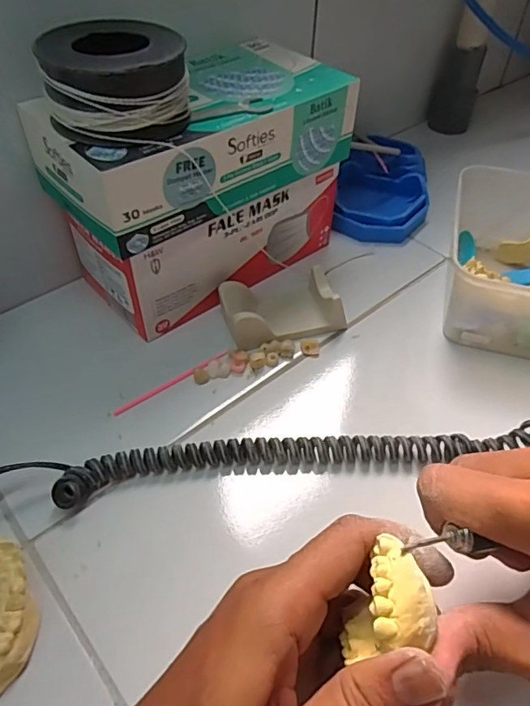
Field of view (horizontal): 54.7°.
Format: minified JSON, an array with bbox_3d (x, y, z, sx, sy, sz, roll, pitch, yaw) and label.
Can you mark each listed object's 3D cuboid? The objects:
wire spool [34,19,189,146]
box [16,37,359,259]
[{"bbox_3d":[-0.085,-0.158,0.299,0.080,0.046,0.070,-2,47,-4],"label":"wire spool"},{"bbox_3d":[-0.047,-0.152,0.361,0.215,0.061,0.103,-33,56,-28],"label":"box"}]

